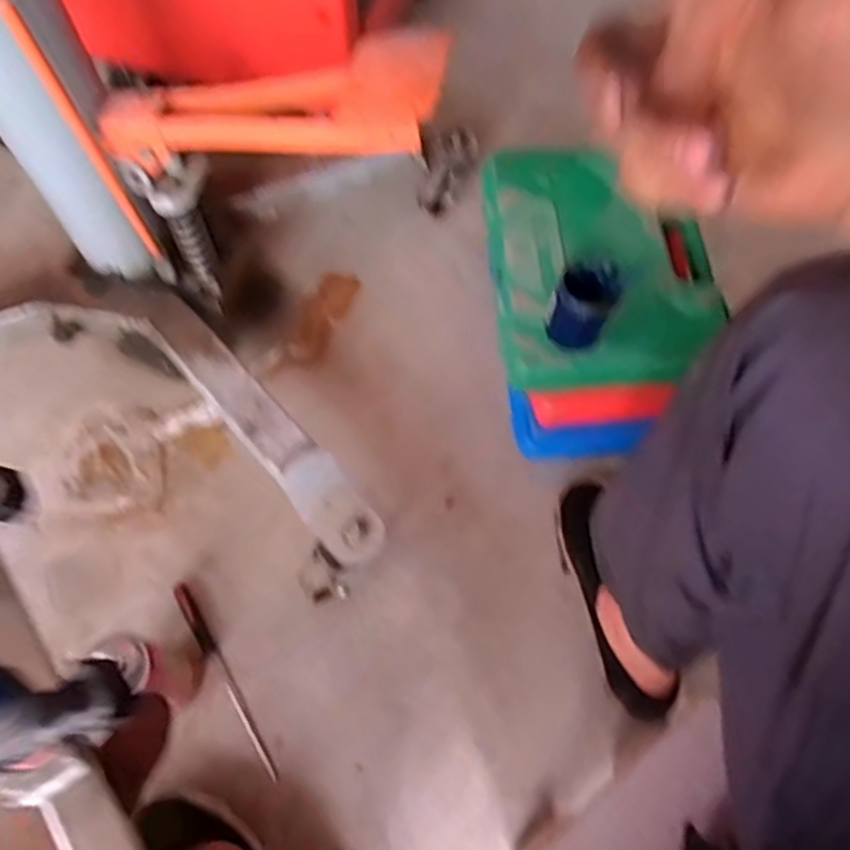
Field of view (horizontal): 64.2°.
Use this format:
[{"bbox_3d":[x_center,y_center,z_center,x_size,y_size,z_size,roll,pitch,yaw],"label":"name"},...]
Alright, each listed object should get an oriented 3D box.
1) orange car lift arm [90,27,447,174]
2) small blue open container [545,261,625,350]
[{"bbox_3d":[-0.133,-0.276,0.592,0.322,0.054,0.092,1,65,18],"label":"orange car lift arm"},{"bbox_3d":[0.147,-0.111,0.638,0.053,0.080,0.056,0,66,-1],"label":"small blue open container"}]

